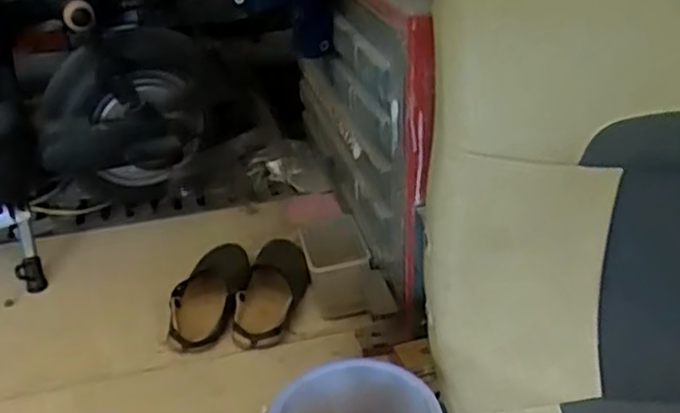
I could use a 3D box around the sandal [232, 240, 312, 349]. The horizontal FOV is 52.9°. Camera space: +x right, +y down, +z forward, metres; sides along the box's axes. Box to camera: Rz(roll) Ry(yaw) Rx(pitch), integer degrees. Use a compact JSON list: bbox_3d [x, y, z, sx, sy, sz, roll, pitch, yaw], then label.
[{"bbox_3d":[-0.116,0.136,1.192,0.109,0.060,0.265,1,31,7],"label":"sandal"}]

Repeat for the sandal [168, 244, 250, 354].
[{"bbox_3d":[-0.225,0.147,1.187,0.110,0.051,0.239,4,44,13],"label":"sandal"}]

